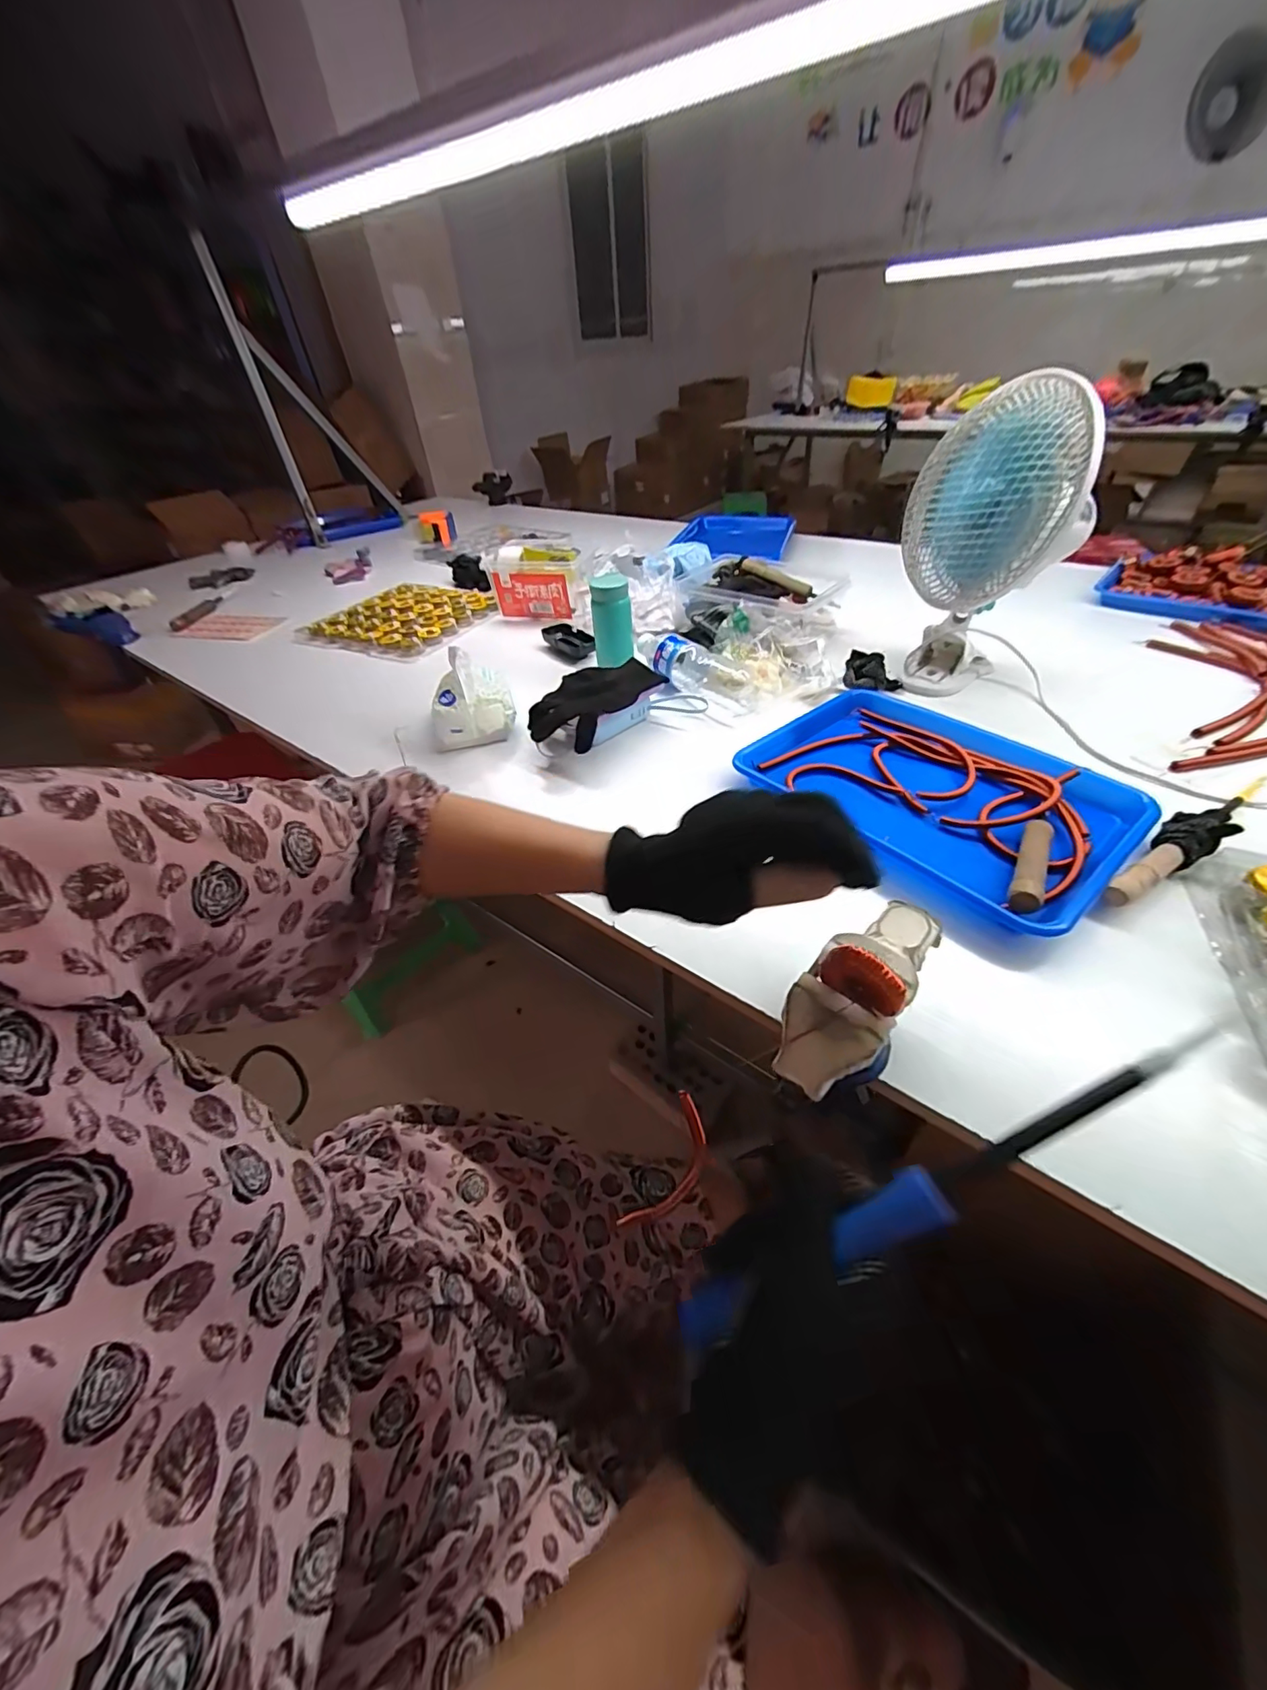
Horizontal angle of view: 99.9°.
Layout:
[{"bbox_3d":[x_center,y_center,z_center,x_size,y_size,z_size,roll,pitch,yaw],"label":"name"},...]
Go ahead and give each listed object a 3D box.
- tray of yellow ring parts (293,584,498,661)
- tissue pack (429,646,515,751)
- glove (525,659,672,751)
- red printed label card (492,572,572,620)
[{"bbox_3d":[-0.420,-0.430,0.993,0.270,0.027,0.279,20,48,23],"label":"tray of yellow ring parts"},{"bbox_3d":[-0.207,-0.195,0.682,0.097,0.078,0.114,-9,44,-5],"label":"tissue pack"},{"bbox_3d":[-0.043,-0.169,0.659,0.188,0.046,0.091,-36,52,-29],"label":"glove"},{"bbox_3d":[-0.184,-0.449,0.960,0.134,0.081,0.011,8,51,11],"label":"red printed label card"}]

